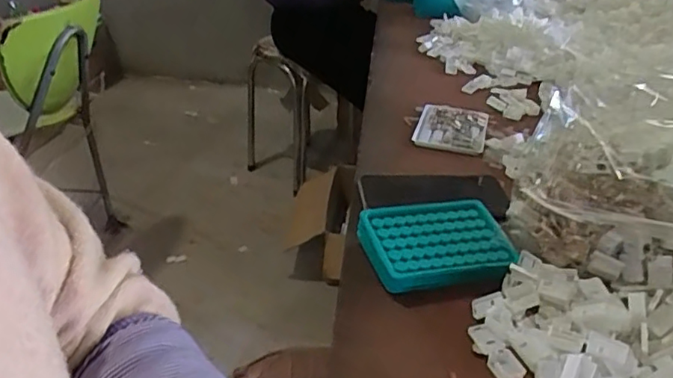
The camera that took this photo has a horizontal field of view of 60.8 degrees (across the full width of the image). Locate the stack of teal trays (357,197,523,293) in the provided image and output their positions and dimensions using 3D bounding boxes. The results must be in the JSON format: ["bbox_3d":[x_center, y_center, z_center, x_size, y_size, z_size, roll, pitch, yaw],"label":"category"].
[{"bbox_3d":[0.096,0.053,0.548,0.133,0.029,0.097,-5,33,-13],"label":"stack of teal trays"}]

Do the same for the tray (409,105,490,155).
[{"bbox_3d":[0.161,-0.086,0.809,0.096,0.013,0.117,11,33,13],"label":"tray"}]

